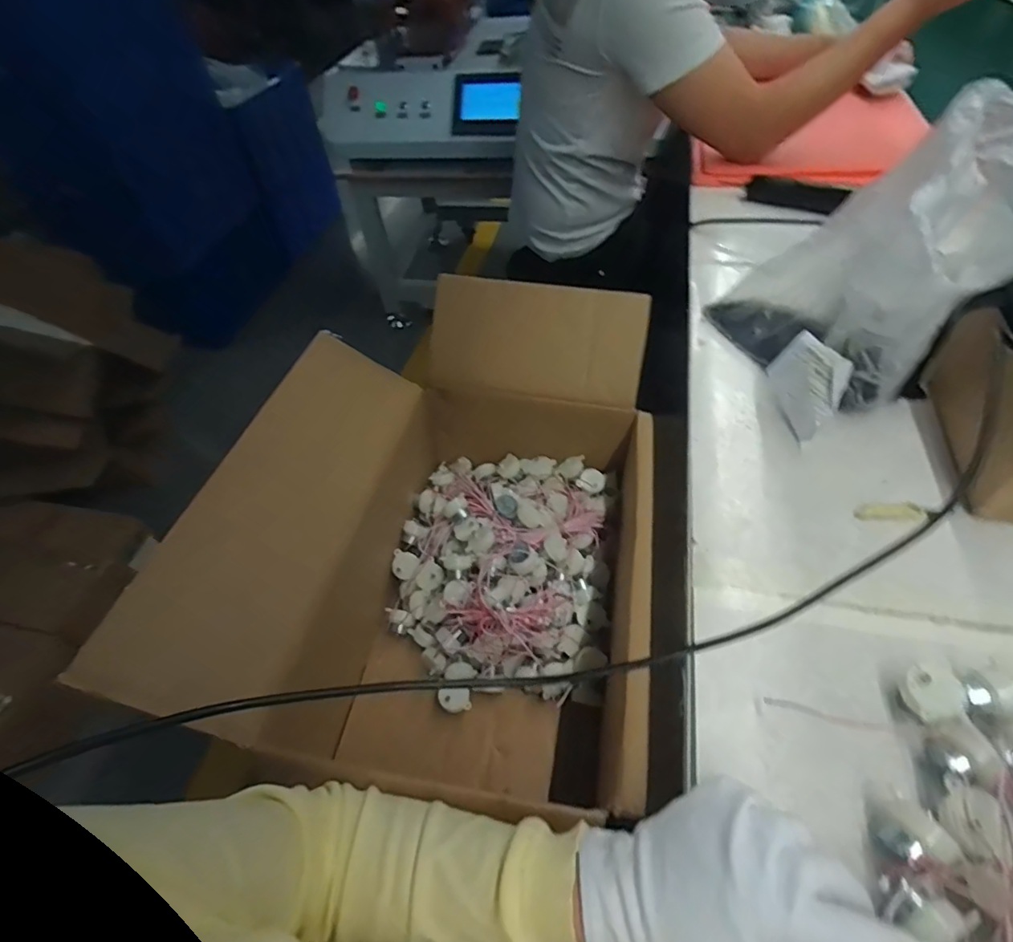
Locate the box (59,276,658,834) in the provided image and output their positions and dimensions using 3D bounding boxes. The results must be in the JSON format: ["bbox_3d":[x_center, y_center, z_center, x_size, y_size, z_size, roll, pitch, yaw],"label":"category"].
[{"bbox_3d":[-0.051,0.057,0.597,0.387,0.271,0.532,8,52,11],"label":"box"}]

